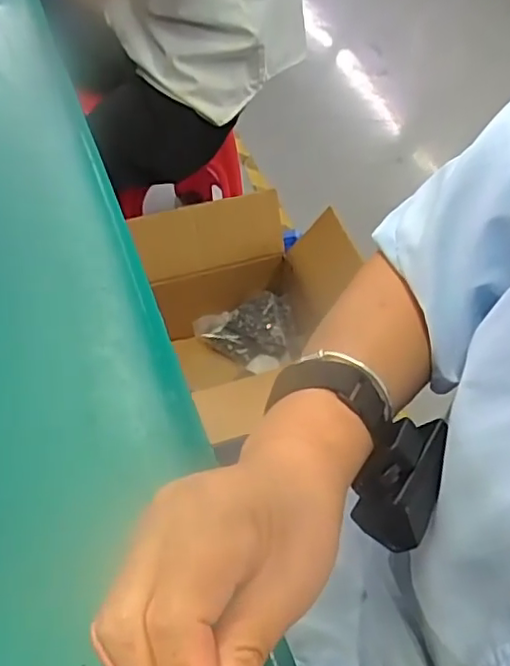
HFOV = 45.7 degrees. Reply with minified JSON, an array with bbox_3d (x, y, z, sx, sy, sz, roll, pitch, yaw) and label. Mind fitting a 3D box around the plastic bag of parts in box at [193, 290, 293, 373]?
[{"bbox_3d":[-0.012,0.008,1.232,0.186,0.083,0.153,-17,53,-13],"label":"plastic bag of parts in box"}]

